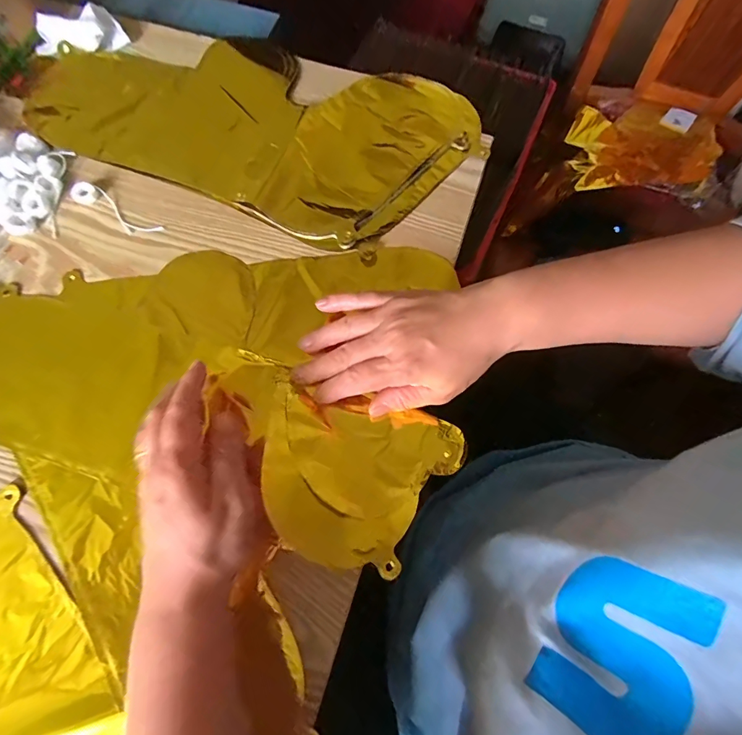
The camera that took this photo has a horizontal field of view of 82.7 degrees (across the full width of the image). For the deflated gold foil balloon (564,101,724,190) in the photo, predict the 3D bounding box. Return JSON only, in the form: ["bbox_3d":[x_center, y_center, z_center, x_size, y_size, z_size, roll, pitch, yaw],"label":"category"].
[{"bbox_3d":[0.459,-0.374,0.714,0.239,0.028,0.217,4,62,1],"label":"deflated gold foil balloon"}]

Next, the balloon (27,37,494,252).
[{"bbox_3d":[-0.116,-0.251,0.412,0.405,0.011,0.204,24,74,8],"label":"balloon"}]

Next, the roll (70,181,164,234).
[{"bbox_3d":[-0.232,-0.143,0.381,0.093,0.008,0.021,31,75,10],"label":"roll"}]

